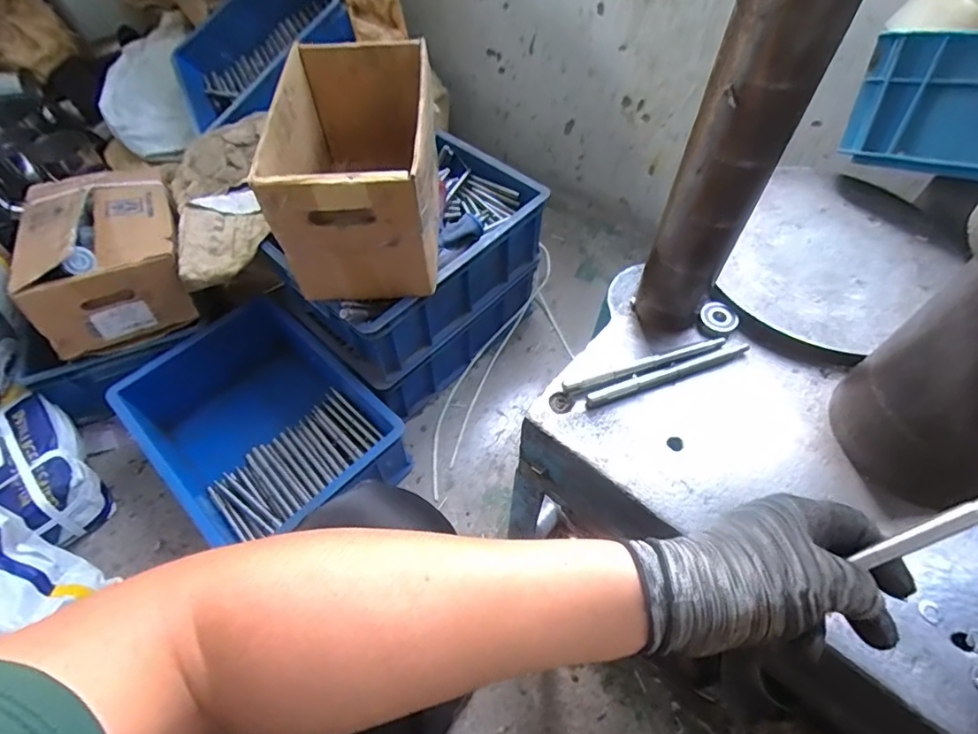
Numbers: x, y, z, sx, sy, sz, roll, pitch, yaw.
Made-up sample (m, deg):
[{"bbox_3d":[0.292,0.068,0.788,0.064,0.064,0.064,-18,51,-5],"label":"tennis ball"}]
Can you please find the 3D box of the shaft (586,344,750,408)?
[{"bbox_3d":[0.165,0.006,0.475,0.165,0.013,0.014,-18,58,-11],"label":"shaft"}]

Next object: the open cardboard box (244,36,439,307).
[{"bbox_3d":[-0.178,-0.285,0.743,0.189,0.193,0.320,-3,57,-2],"label":"open cardboard box"}]

